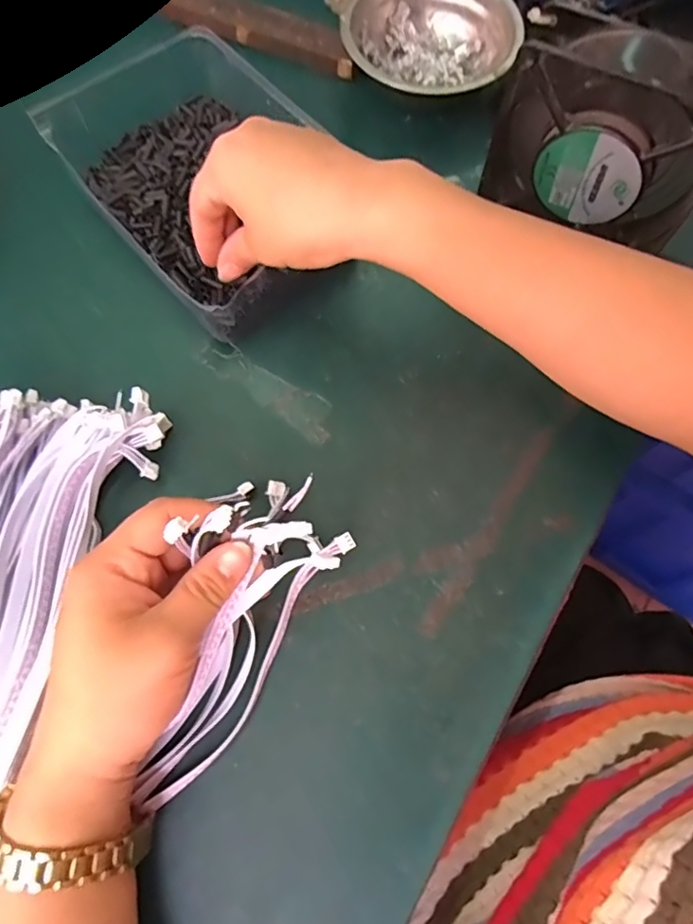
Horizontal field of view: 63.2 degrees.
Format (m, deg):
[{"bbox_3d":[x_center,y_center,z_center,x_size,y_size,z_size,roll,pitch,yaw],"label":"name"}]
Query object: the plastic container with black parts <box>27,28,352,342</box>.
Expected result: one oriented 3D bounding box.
[{"bbox_3d":[-0.088,-0.177,0.356,0.128,0.058,0.187,-42,76,-15],"label":"plastic container with black parts"}]

